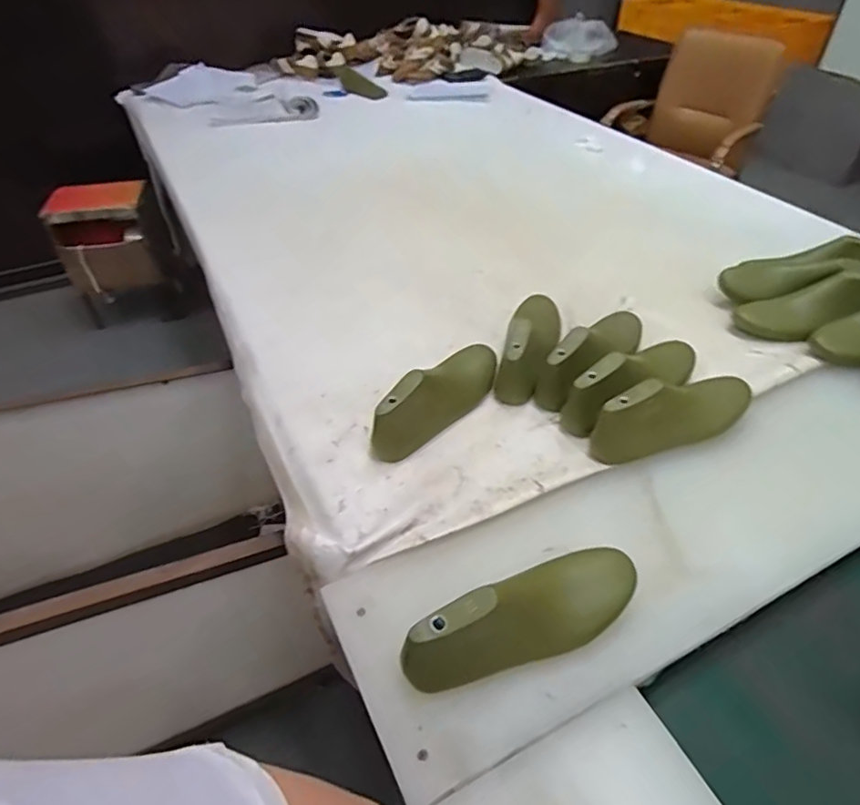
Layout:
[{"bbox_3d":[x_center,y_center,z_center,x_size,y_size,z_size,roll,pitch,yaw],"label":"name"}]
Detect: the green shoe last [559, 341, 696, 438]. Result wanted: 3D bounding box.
[{"bbox_3d":[0.313,-0.040,0.837,0.267,0.098,0.074,-28,49,-25],"label":"green shoe last"}]

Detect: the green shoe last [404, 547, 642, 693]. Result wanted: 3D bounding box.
[{"bbox_3d":[0.096,0.212,0.568,0.256,0.096,0.075,-15,45,-13],"label":"green shoe last"}]

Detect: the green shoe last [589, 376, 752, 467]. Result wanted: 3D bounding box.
[{"bbox_3d":[0.351,0.013,0.779,0.261,0.093,0.075,-21,47,-19],"label":"green shoe last"}]

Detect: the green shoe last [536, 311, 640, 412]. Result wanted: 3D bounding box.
[{"bbox_3d":[0.268,-0.086,0.889,0.083,0.093,0.265,29,51,28],"label":"green shoe last"}]

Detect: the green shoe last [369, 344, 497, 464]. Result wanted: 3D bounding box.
[{"bbox_3d":[0.018,-0.020,0.823,0.074,0.089,0.270,24,49,24],"label":"green shoe last"}]

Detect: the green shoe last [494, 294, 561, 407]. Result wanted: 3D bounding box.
[{"bbox_3d":[0.170,-0.110,0.919,0.083,0.086,0.266,9,45,11],"label":"green shoe last"}]

